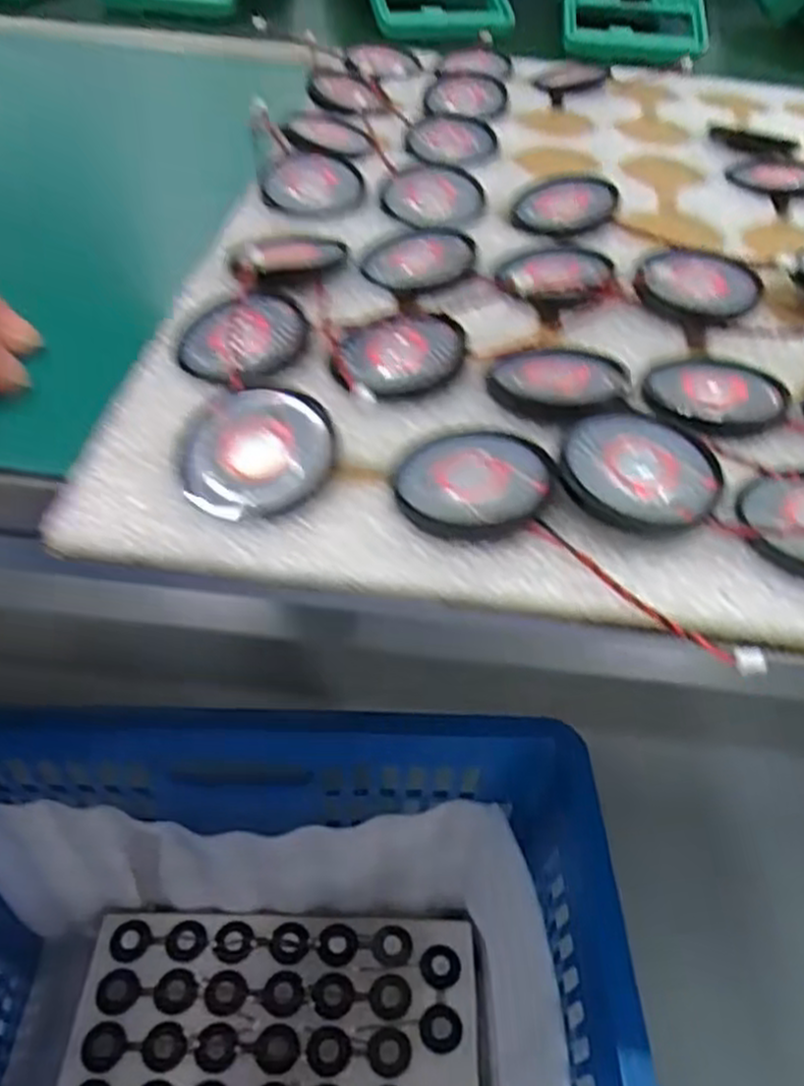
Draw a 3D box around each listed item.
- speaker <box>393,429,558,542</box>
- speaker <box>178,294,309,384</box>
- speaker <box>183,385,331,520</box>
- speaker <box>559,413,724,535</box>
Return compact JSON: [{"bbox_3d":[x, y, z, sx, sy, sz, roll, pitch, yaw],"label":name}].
[{"bbox_3d":[0.015,-0.014,0.164,0.032,0.005,0.032,2,45,-2],"label":"speaker"},{"bbox_3d":[-0.039,-0.051,0.194,0.029,0.007,0.033,12,46,7],"label":"speaker"},{"bbox_3d":[-0.031,-0.019,0.167,0.031,0.004,0.033,-1,61,-1],"label":"speaker"},{"bbox_3d":[0.050,-0.016,0.161,0.031,0.009,0.032,2,45,-2],"label":"speaker"}]

